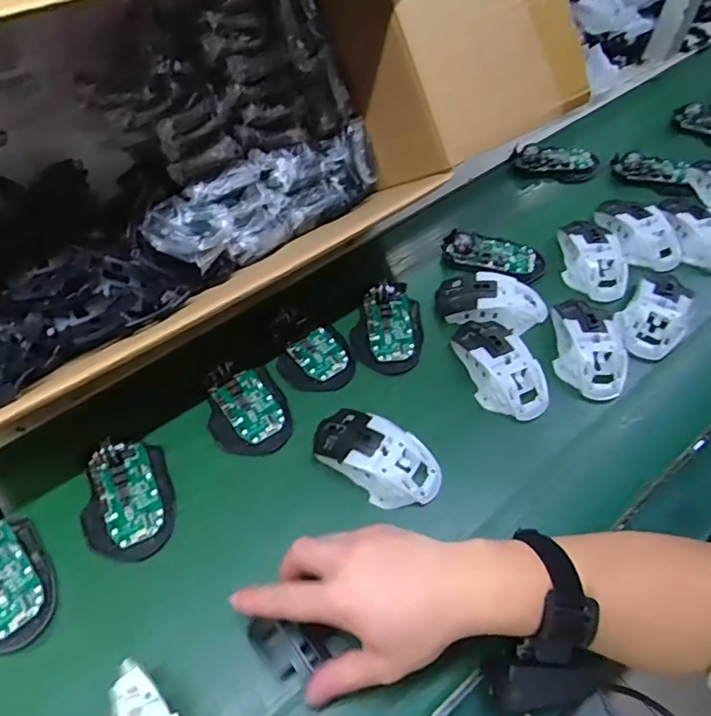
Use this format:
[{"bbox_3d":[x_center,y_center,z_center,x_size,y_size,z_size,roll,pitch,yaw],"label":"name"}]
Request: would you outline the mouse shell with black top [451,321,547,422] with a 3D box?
[{"bbox_3d":[0.143,0.005,0.543,0.063,0.034,0.114,-14,55,-11],"label":"mouse shell with black top"}]

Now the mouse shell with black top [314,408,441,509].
[{"bbox_3d":[0.019,0.084,0.485,0.114,0.031,0.060,28,58,18],"label":"mouse shell with black top"}]

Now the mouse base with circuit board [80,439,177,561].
[{"bbox_3d":[-0.193,0.118,0.469,0.072,0.015,0.101,-19,56,-14],"label":"mouse base with circuit board"}]

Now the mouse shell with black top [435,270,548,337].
[{"bbox_3d":[0.142,-0.058,0.582,0.110,0.039,0.060,19,55,12],"label":"mouse shell with black top"}]

